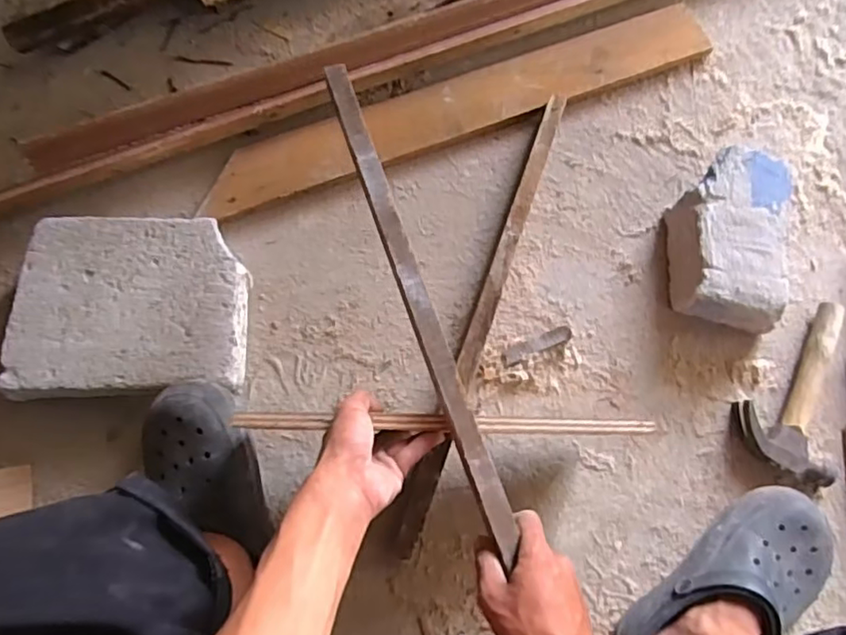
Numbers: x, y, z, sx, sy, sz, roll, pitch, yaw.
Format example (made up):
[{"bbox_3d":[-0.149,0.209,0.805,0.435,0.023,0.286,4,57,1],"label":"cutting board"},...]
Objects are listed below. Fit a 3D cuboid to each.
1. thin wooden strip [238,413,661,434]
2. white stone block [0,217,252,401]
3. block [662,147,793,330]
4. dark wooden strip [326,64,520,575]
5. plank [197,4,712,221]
[{"bbox_3d":[0.025,0.096,0.553,0.377,0.016,0.015,2,76,-6],"label":"thin wooden strip"},{"bbox_3d":[-0.333,-0.009,0.715,0.243,0.076,0.200,-1,76,-2],"label":"white stone block"},{"bbox_3d":[0.375,-0.096,0.755,0.124,0.078,0.211,8,76,1],"label":"block"},{"bbox_3d":[-0.009,-0.025,0.554,0.026,0.014,0.476,-18,76,-6],"label":"dark wooden strip"},{"bbox_3d":[0.056,-0.280,0.816,0.707,0.024,0.093,-22,78,-7],"label":"plank"}]

